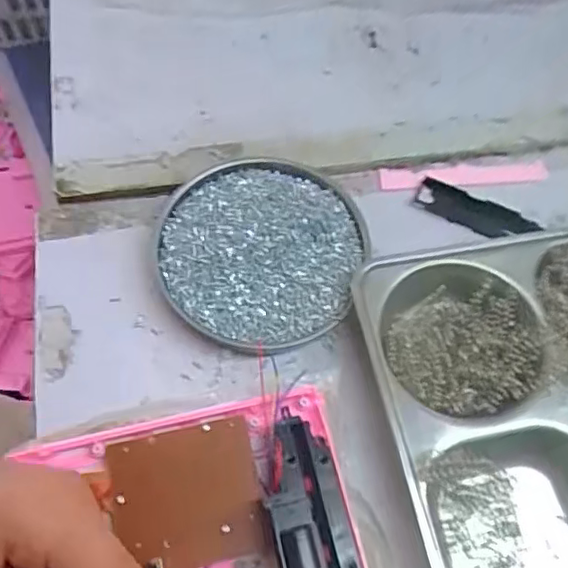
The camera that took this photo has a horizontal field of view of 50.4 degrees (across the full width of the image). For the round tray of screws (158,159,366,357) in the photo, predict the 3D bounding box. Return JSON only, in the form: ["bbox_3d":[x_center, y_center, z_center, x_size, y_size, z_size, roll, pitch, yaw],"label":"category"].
[{"bbox_3d":[-0.017,-0.020,0.390,0.128,0.028,0.129,1,63,-2],"label":"round tray of screws"}]

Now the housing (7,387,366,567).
[{"bbox_3d":[-0.044,0.126,0.281,0.155,0.036,0.139,-11,64,-8],"label":"housing"}]

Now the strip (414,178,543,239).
[{"bbox_3d":[0.135,-0.050,0.426,0.084,0.004,0.025,23,76,8],"label":"strip"}]

